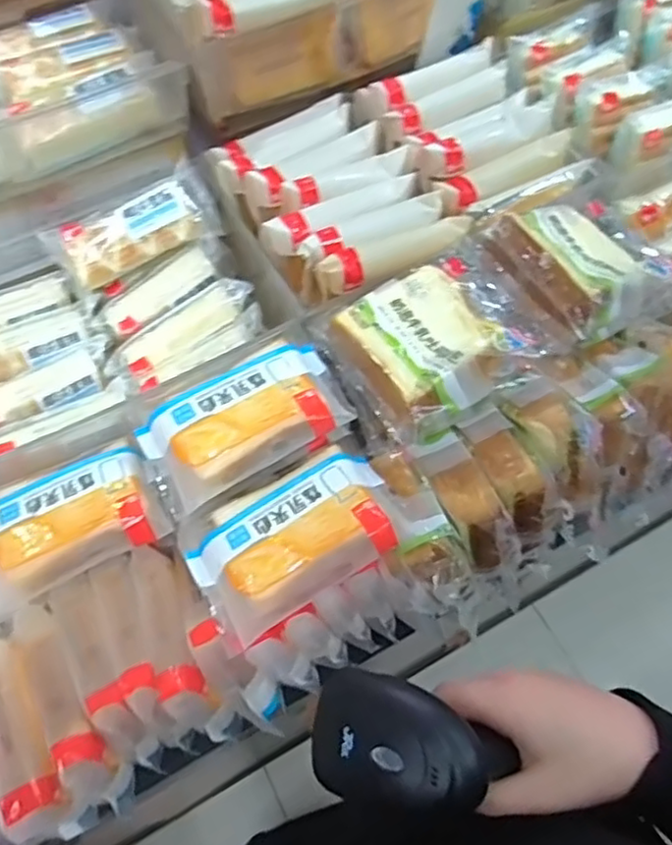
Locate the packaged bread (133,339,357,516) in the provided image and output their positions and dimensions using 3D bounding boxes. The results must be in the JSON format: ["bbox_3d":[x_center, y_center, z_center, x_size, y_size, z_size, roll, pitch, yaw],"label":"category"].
[{"bbox_3d":[-0.064,-0.004,0.470,0.139,0.032,0.090,-30,66,-13],"label":"packaged bread"}]

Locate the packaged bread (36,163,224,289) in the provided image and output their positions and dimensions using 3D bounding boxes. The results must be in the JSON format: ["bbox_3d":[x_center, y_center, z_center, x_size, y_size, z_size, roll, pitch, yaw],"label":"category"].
[{"bbox_3d":[-0.172,-0.167,0.574,0.141,0.057,0.030,-26,27,-8],"label":"packaged bread"}]

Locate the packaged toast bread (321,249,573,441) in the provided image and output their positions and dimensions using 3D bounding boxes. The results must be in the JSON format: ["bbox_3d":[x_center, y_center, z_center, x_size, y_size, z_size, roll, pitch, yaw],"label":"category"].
[{"bbox_3d":[0.077,-0.066,0.488,0.137,0.036,0.115,-30,66,-13],"label":"packaged toast bread"}]

